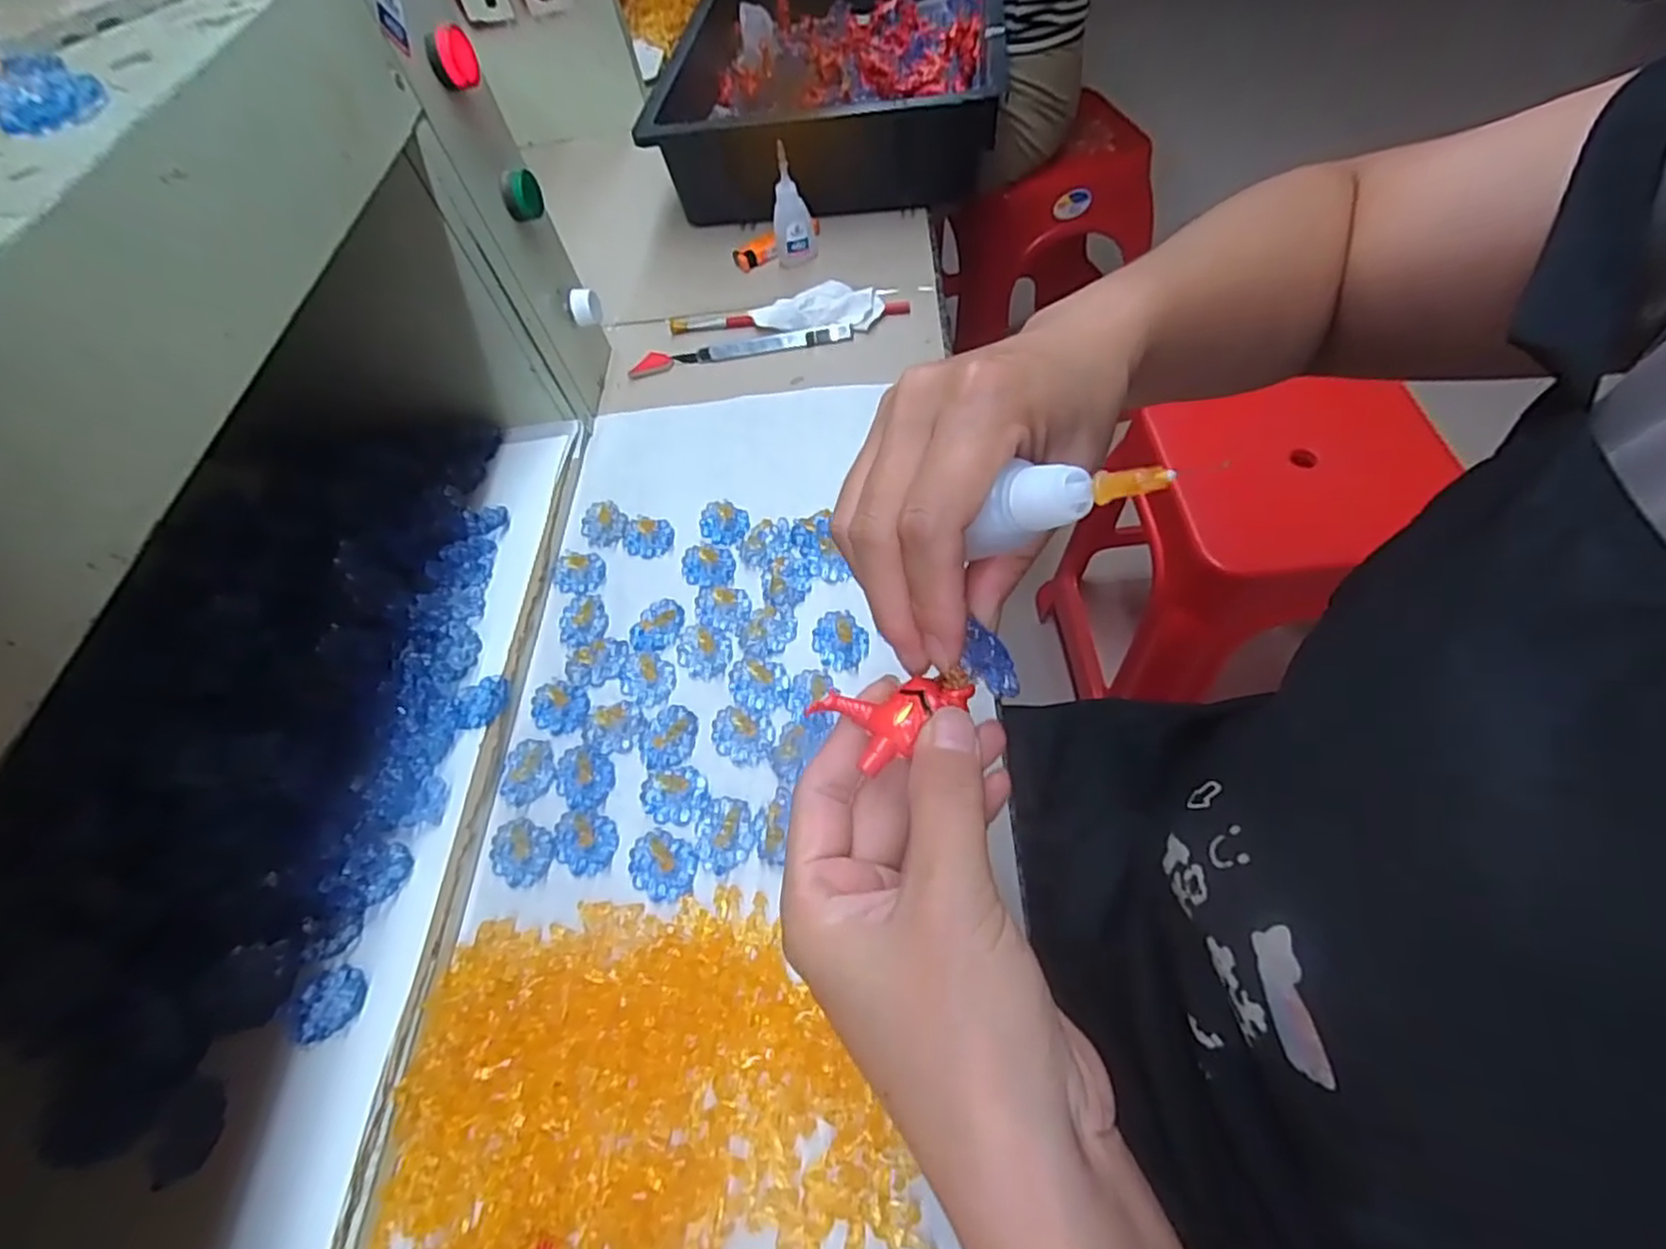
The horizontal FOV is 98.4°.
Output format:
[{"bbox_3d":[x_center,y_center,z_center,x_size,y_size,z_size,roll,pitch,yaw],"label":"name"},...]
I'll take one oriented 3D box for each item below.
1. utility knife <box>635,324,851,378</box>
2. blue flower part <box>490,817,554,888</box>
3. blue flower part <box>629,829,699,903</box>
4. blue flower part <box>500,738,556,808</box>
[{"bbox_3d":[-0.074,-0.223,0.573,0.176,0.012,0.021,-9,57,6],"label":"utility knife"},{"bbox_3d":[-0.164,0.118,0.376,0.033,0.005,0.030,-2,58,3],"label":"blue flower part"},{"bbox_3d":[-0.086,0.119,0.358,0.037,0.012,0.030,27,64,20],"label":"blue flower part"},{"bbox_3d":[-0.169,0.081,0.399,0.029,0.004,0.037,-9,58,-1],"label":"blue flower part"}]

